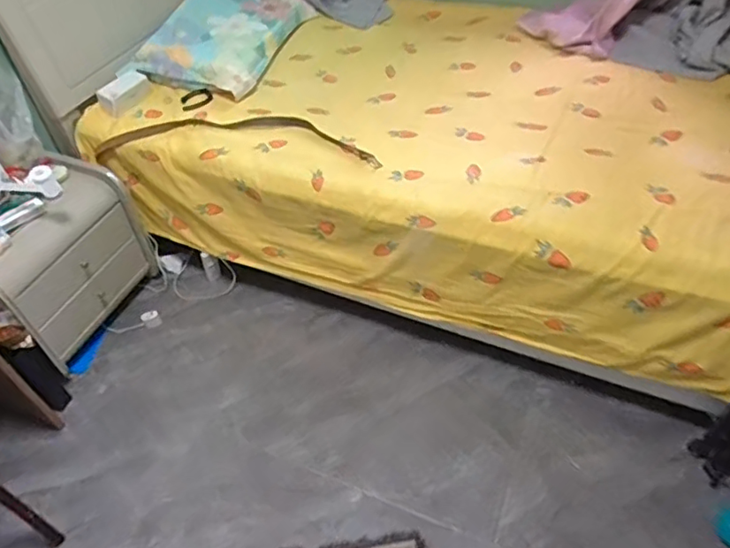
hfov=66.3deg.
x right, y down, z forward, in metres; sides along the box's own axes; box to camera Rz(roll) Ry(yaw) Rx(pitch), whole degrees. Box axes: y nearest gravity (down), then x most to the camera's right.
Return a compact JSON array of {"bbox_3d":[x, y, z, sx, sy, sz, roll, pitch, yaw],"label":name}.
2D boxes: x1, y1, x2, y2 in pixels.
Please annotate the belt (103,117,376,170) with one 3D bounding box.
[{"bbox_3d":[-0.367,-0.377,1.624,0.857,0.127,0.177,7,48,9],"label":"belt"}]

